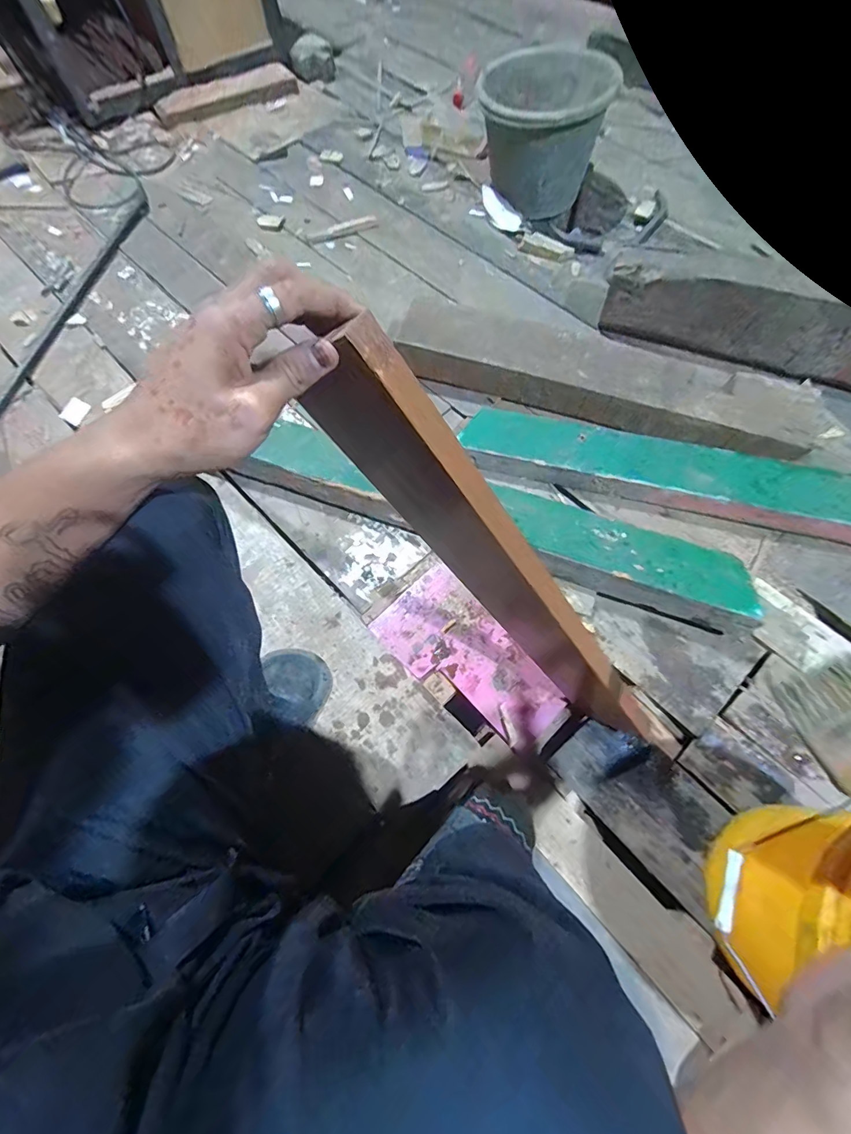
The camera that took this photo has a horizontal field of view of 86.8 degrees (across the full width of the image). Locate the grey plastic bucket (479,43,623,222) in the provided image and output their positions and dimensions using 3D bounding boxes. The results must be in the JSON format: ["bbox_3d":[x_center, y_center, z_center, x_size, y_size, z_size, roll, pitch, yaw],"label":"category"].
[{"bbox_3d":[0.248,-0.923,0.972,0.250,0.192,0.262,-1,69,2],"label":"grey plastic bucket"}]

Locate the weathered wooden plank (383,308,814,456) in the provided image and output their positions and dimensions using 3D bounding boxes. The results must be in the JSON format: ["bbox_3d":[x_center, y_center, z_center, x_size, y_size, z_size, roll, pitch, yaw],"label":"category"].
[{"bbox_3d":[0.291,-0.330,0.801,0.692,0.091,0.147,19,71,10],"label":"weathered wooden plank"}]

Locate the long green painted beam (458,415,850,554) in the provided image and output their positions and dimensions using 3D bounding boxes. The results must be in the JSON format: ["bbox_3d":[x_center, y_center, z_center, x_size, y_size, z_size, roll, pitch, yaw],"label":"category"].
[{"bbox_3d":[0.522,-0.122,0.724,0.946,0.066,0.117,13,70,7],"label":"long green painted beam"}]

